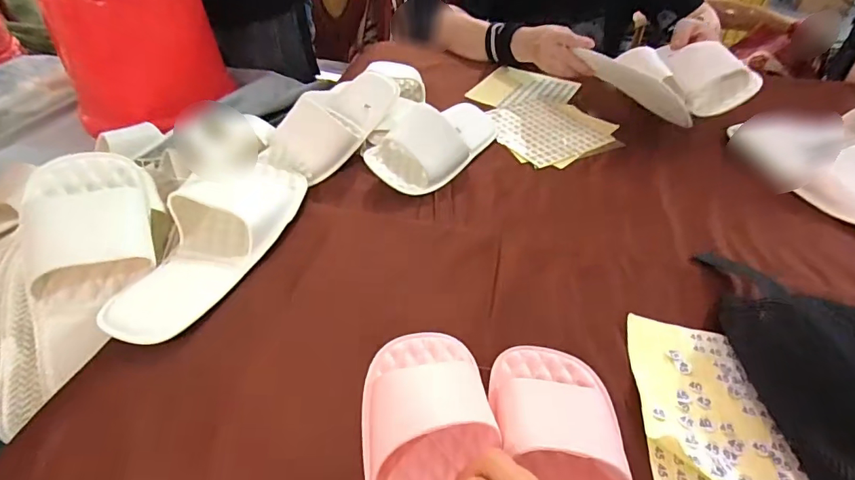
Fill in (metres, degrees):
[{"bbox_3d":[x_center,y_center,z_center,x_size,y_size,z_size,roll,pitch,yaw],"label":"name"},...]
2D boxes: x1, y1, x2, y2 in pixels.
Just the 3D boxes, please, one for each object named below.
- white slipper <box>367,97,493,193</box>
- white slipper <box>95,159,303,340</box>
[{"bbox_3d":[0.016,-0.142,0.660,0.105,0.045,0.231,39,50,5],"label":"white slipper"},{"bbox_3d":[-0.234,-0.012,0.508,0.122,0.050,0.272,14,45,14],"label":"white slipper"}]

